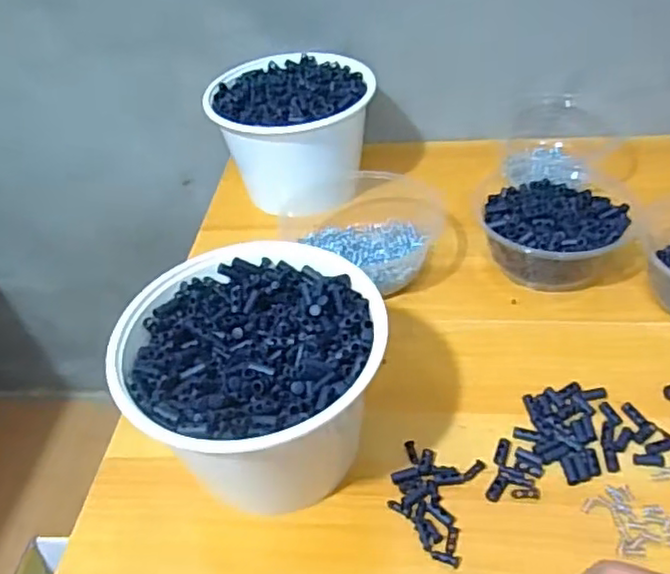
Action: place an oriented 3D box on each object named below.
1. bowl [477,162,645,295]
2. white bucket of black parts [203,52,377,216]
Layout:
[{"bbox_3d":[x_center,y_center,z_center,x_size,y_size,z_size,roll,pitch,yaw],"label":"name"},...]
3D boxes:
[{"bbox_3d":[0.197,-0.058,0.581,0.132,0.053,0.133,-4,42,3],"label":"bowl"},{"bbox_3d":[-0.040,-0.163,0.688,0.163,0.106,0.147,1,43,8],"label":"white bucket of black parts"}]

